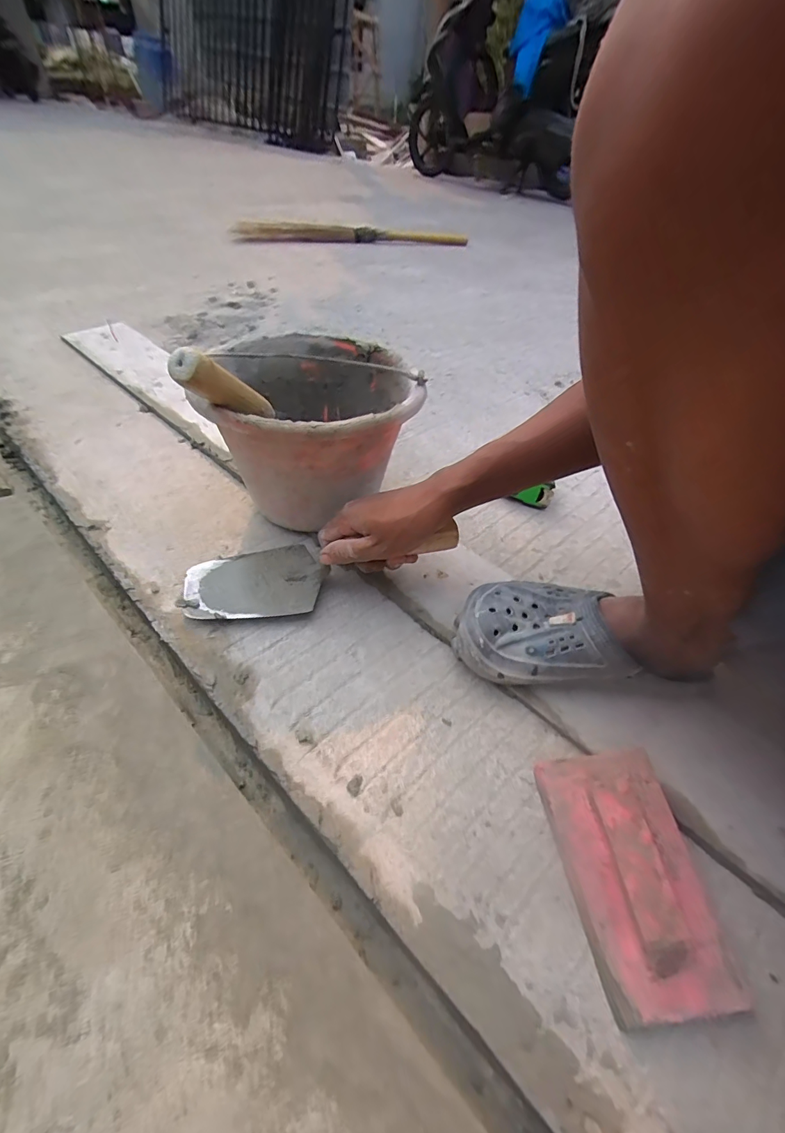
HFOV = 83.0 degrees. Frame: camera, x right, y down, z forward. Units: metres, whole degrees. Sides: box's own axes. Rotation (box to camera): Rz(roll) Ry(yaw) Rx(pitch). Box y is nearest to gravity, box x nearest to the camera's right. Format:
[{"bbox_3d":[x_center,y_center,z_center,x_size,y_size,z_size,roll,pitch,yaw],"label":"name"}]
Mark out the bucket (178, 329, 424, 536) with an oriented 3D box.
[{"bbox_3d":[-0.085,-0.153,0.533,0.207,0.159,0.234,2,46,-5],"label":"bucket"}]

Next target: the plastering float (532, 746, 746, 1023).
[{"bbox_3d":[0.167,0.212,0.314,0.089,0.040,0.149,-2,46,-9],"label":"plastering float"}]

